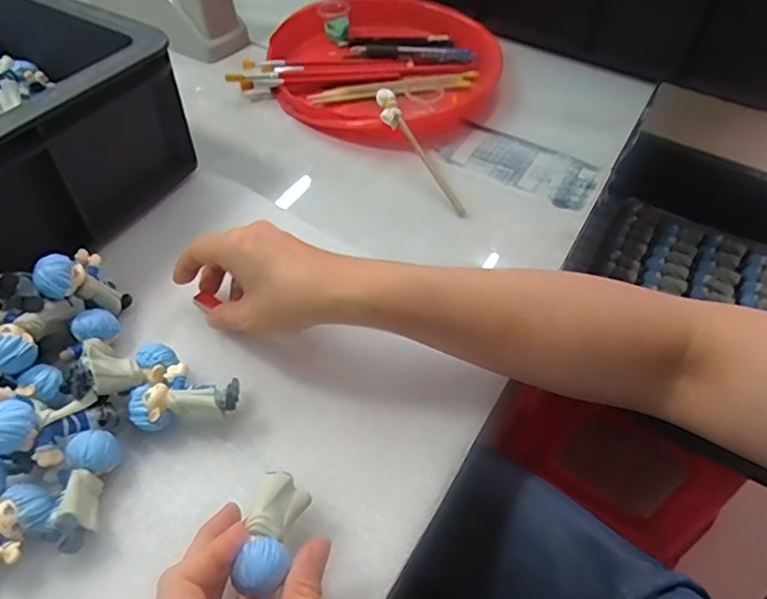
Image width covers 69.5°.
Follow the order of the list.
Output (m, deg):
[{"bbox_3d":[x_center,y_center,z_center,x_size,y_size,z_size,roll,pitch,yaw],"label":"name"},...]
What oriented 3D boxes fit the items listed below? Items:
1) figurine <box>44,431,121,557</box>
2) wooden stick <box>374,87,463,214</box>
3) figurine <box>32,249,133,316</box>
[{"bbox_3d":[-0.164,0.102,0.300,0.027,0.026,0.060,2,51,-1],"label":"figurine"},{"bbox_3d":[0.032,-0.130,0.494,0.017,0.014,0.140,-28,80,-24],"label":"wooden stick"},{"bbox_3d":[-0.198,-0.013,0.367,0.020,0.060,0.035,-13,65,17],"label":"figurine"}]

